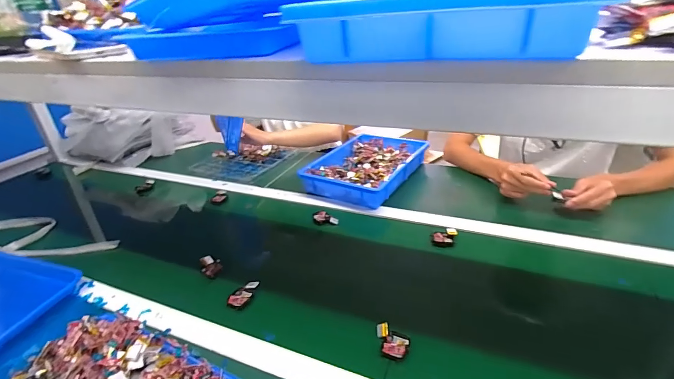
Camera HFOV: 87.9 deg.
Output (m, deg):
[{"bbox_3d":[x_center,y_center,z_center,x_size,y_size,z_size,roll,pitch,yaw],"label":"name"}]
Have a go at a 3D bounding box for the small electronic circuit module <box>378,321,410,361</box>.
[{"bbox_3d":[0.085,0.230,0.530,0.050,0.022,0.052,2,29,11],"label":"small electronic circuit module"}]

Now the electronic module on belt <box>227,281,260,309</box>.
[{"bbox_3d":[-0.173,0.194,0.647,0.037,0.016,0.065,5,30,16],"label":"electronic module on belt"}]

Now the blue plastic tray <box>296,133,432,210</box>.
[{"bbox_3d":[0.095,-0.080,1.042,0.252,0.054,0.394,16,35,31],"label":"blue plastic tray"}]

